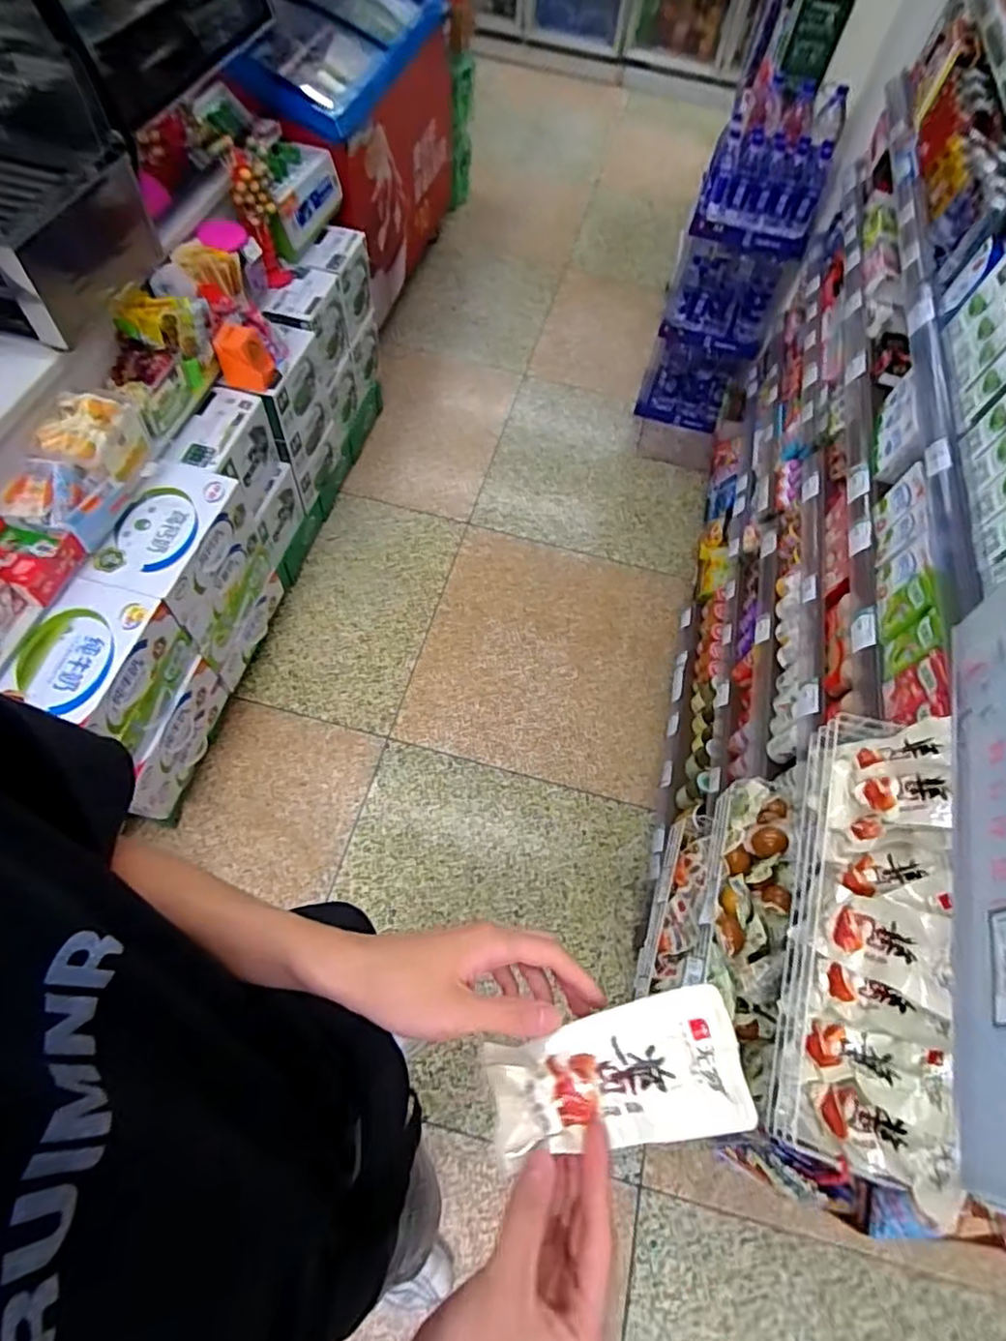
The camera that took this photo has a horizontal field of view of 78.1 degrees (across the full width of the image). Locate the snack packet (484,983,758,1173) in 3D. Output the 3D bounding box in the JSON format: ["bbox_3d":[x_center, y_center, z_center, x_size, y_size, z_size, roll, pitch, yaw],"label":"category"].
[{"bbox_3d":[0.069,0.245,0.375,0.150,0.017,0.072,-10,65,-3],"label":"snack packet"}]

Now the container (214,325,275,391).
[{"bbox_3d":[-0.642,-0.779,1.545,0.124,0.124,0.095,-18,65,-14],"label":"container"}]

